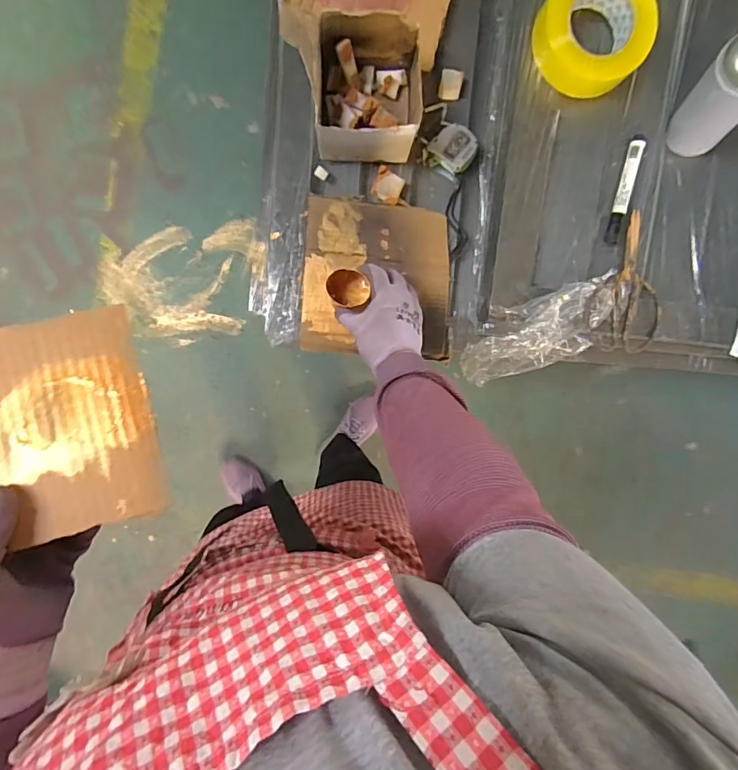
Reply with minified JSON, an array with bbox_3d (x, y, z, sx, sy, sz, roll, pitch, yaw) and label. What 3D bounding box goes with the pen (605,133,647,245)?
[{"bbox_3d":[0.326,-0.249,0.589,0.018,0.020,0.133,12,96,-4],"label":"pen"}]

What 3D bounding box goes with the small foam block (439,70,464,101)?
[{"bbox_3d":[0.117,-0.431,0.667,0.031,0.013,0.038,10,96,-4],"label":"small foam block"}]

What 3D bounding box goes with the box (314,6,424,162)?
[{"bbox_3d":[0.000,-0.384,0.609,0.131,0.099,0.146,2,96,-3],"label":"box"}]

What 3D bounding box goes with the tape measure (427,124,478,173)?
[{"bbox_3d":[0.120,-0.339,0.671,0.062,0.037,0.053,35,94,-6],"label":"tape measure"}]

